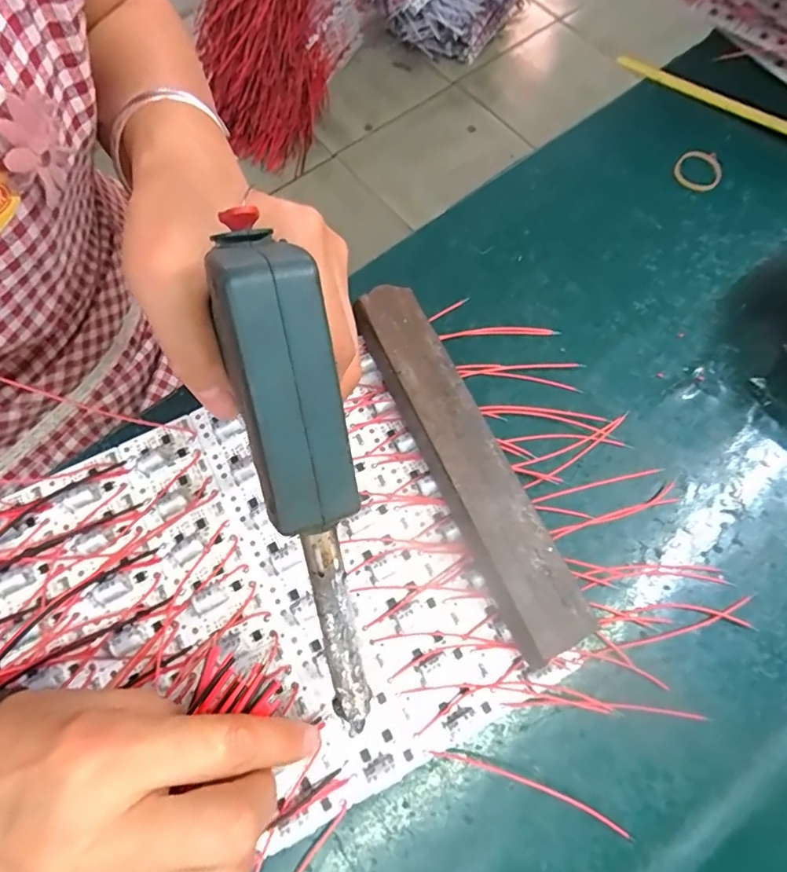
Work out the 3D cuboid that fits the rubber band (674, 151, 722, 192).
[{"bbox_3d":[0.193,-0.168,0.329,0.028,0.005,0.030,0,71,0],"label":"rubber band"}]

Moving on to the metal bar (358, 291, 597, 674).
[{"bbox_3d":[0.032,0.008,0.258,0.039,0.012,0.197,-18,69,-23],"label":"metal bar"}]

